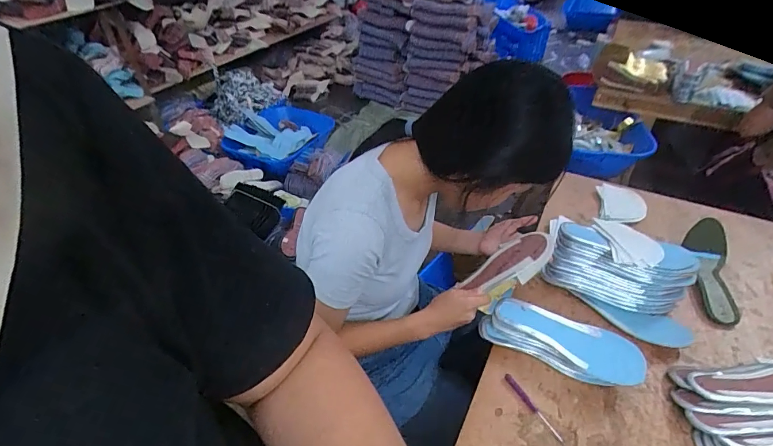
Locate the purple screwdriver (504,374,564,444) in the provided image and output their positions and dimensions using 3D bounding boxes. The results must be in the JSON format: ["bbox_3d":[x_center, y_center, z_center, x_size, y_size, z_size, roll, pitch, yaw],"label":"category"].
[{"bbox_3d":[0.242,0.303,0.675,0.014,0.008,0.124,-22,45,-23],"label":"purple screwdriver"}]

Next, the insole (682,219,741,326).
[{"bbox_3d":[0.686,0.091,0.859,0.102,0.065,0.261,20,45,22],"label":"insole"}]

